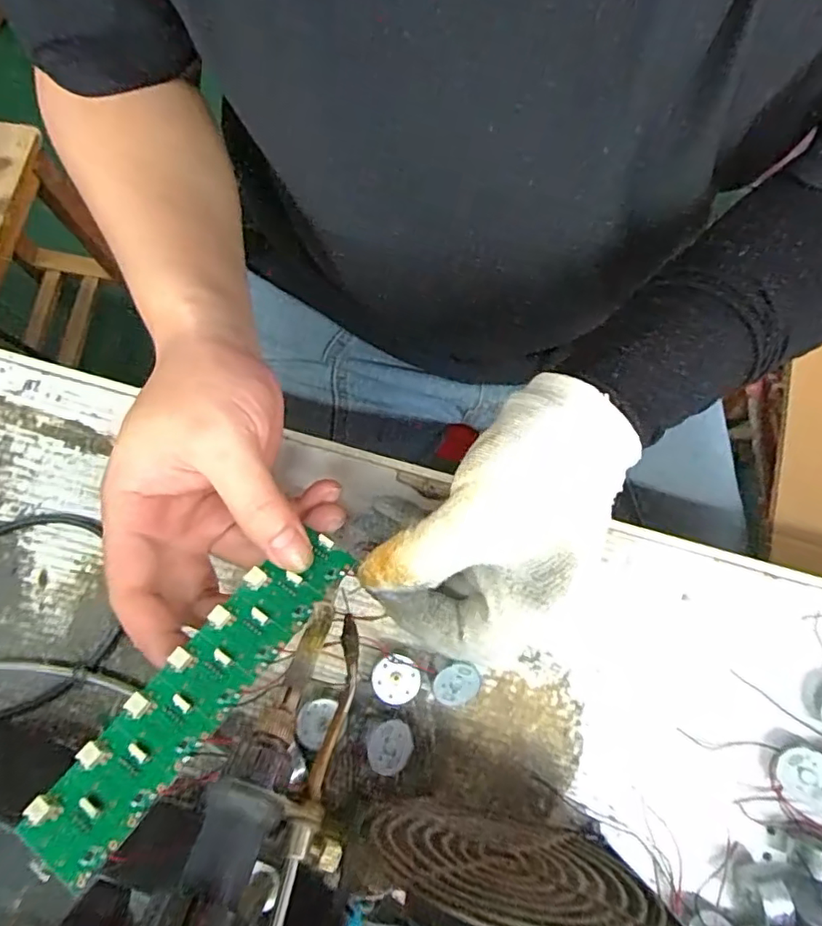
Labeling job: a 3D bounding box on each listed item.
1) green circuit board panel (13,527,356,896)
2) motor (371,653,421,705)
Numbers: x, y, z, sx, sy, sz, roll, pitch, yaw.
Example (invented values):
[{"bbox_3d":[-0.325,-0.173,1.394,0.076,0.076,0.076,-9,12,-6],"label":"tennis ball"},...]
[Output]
[{"bbox_3d":[-0.076,0.080,0.214,0.031,0.005,0.138,39,63,9],"label":"green circuit board panel"},{"bbox_3d":[-0.007,0.107,0.286,0.023,0.016,0.022,0,75,-1],"label":"motor"}]

